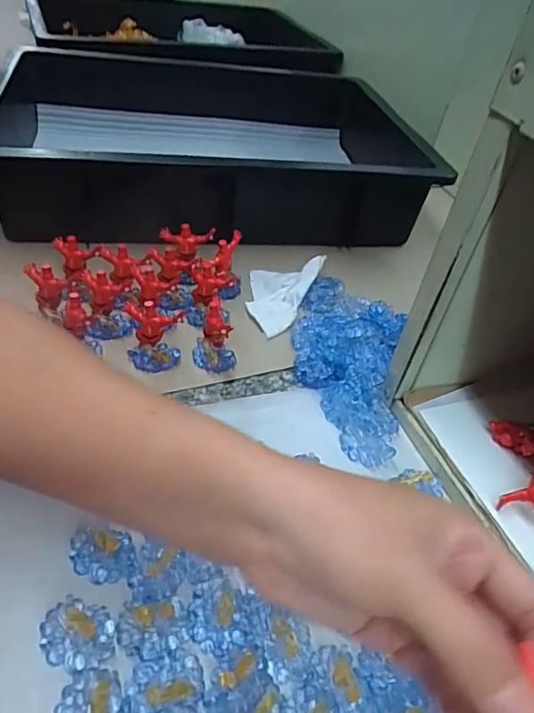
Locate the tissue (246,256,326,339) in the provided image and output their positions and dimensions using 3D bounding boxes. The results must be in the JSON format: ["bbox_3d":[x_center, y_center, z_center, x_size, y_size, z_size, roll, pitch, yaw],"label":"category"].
[{"bbox_3d":[0.008,-0.064,0.473,0.058,0.012,0.109,21,42,10],"label":"tissue"}]

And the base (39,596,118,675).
[{"bbox_3d":[-0.093,0.137,0.256,0.036,0.006,0.029,18,42,7],"label":"base"}]

